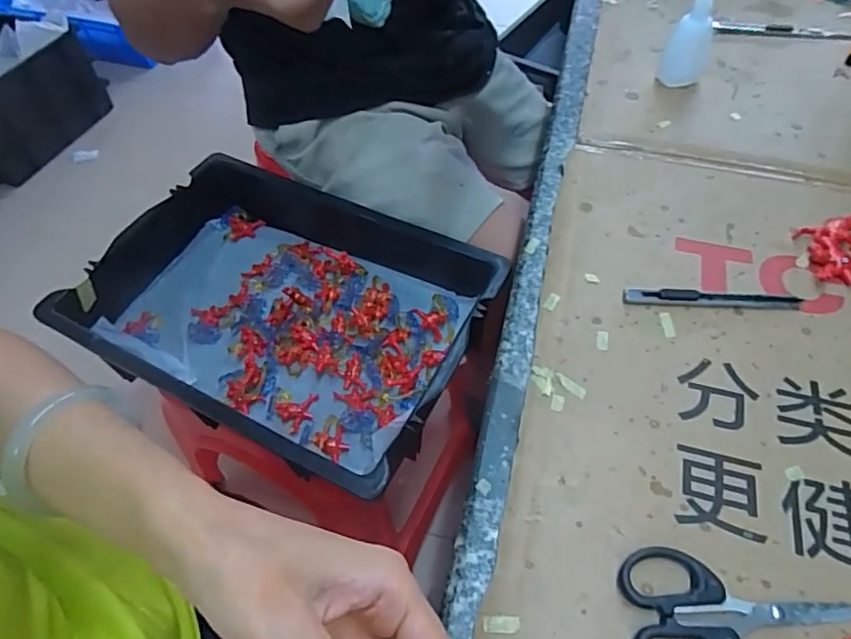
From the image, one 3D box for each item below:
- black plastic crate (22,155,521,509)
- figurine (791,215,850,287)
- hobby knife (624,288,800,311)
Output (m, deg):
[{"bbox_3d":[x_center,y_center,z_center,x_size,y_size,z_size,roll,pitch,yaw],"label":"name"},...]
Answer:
[{"bbox_3d":[-0.160,-0.018,0.662,0.434,0.091,0.278,23,58,17],"label":"black plastic crate"},{"bbox_3d":[0.312,-0.052,0.423,0.047,0.015,0.052,-7,54,-3],"label":"figurine"},{"bbox_3d":[0.207,-0.015,0.402,0.125,0.006,0.013,2,54,3],"label":"hobby knife"}]

